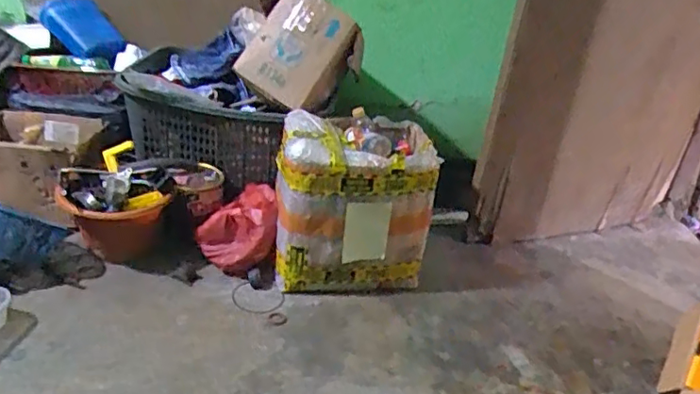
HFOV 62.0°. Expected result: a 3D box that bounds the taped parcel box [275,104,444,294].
[{"bbox_3d":[-0.002,0.022,1.364,0.354,0.361,0.257,-2,30,-18],"label":"taped parcel box"}]

